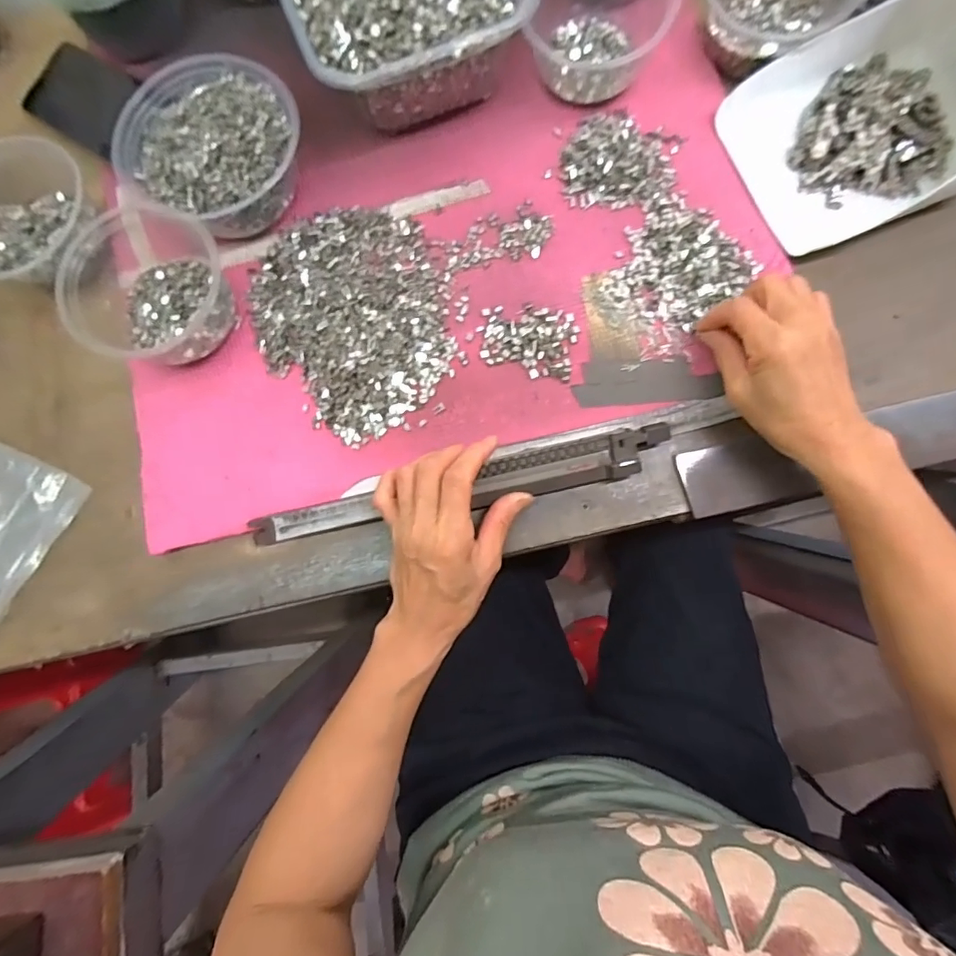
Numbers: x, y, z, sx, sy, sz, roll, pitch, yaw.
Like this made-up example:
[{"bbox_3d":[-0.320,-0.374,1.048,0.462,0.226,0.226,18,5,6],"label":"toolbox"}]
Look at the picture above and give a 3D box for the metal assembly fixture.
[{"bbox_3d":[-0.014,0.008,0.378,0.308,0.012,0.032,-12,83,2],"label":"metal assembly fixture"}]

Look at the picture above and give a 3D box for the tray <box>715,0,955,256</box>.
[{"bbox_3d":[0.296,-0.270,0.371,0.176,0.083,0.157,-22,81,-1],"label":"tray"}]

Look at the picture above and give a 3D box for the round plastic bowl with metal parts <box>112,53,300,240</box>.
[{"bbox_3d":[-0.206,-0.255,0.403,0.129,0.054,0.131,0,80,3],"label":"round plastic bowl with metal parts"}]

